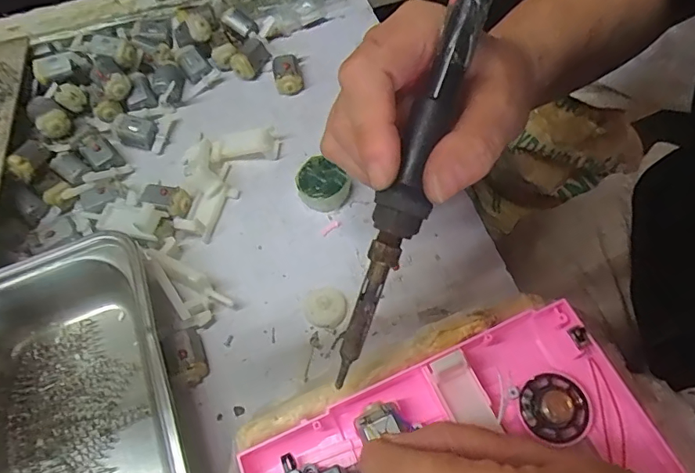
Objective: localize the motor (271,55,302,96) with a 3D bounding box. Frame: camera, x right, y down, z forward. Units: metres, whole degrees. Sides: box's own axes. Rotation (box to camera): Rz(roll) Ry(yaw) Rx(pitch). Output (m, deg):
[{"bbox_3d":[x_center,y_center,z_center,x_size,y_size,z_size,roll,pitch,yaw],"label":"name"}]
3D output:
[{"bbox_3d":[-0.045,-0.119,0.359,0.019,0.016,0.028,-12,61,-5],"label":"motor"}]

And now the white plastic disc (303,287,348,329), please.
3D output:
[{"bbox_3d":[-0.013,0.040,0.279,0.024,0.007,0.023,-1,61,1],"label":"white plastic disc"}]

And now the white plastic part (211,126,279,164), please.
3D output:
[{"bbox_3d":[-0.070,-0.061,0.331,0.044,0.014,0.019,-6,61,-2],"label":"white plastic part"}]

